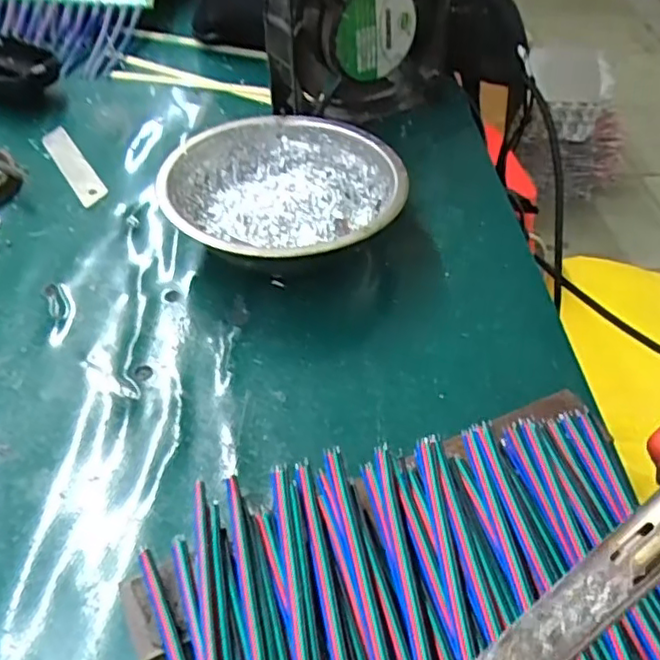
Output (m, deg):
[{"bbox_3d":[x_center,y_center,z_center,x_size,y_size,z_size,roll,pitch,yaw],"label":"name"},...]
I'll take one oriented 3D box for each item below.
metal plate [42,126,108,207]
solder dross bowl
[{"bbox_3d":[-0.170,-0.111,0.425,0.020,0.004,0.101,-25,51,-22],"label":"metal plate"},{"bbox_3d":[-0.025,-0.070,0.357,0.125,0.040,0.128,0,46,0],"label":"solder dross bowl"}]

